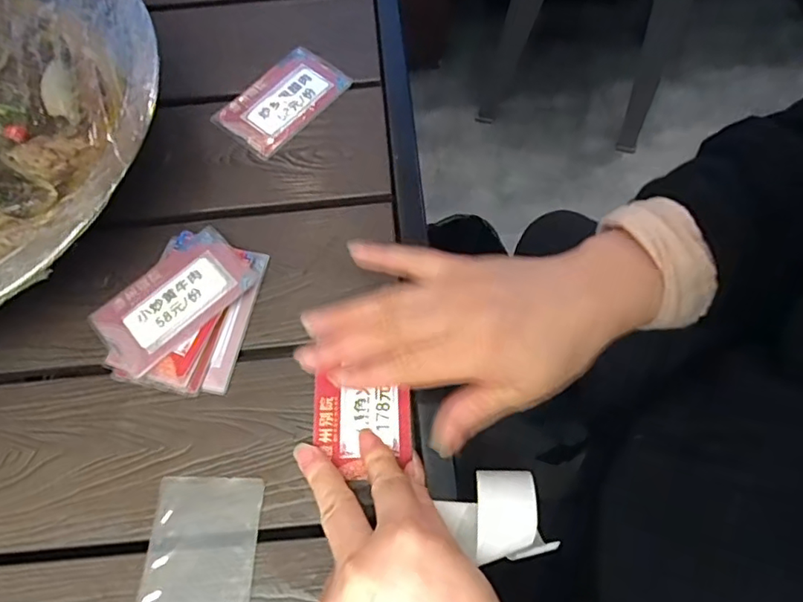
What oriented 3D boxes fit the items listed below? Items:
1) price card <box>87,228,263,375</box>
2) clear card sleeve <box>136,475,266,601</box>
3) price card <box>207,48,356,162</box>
[{"bbox_3d":[-0.138,-0.002,0.336,0.092,0.004,0.055,-42,71,-11],"label":"price card"},{"bbox_3d":[-0.105,0.139,0.284,0.056,0.004,0.091,3,67,2],"label":"clear card sleeve"},{"bbox_3d":[-0.085,-0.145,0.399,0.057,0.004,0.089,37,74,14],"label":"price card"}]

